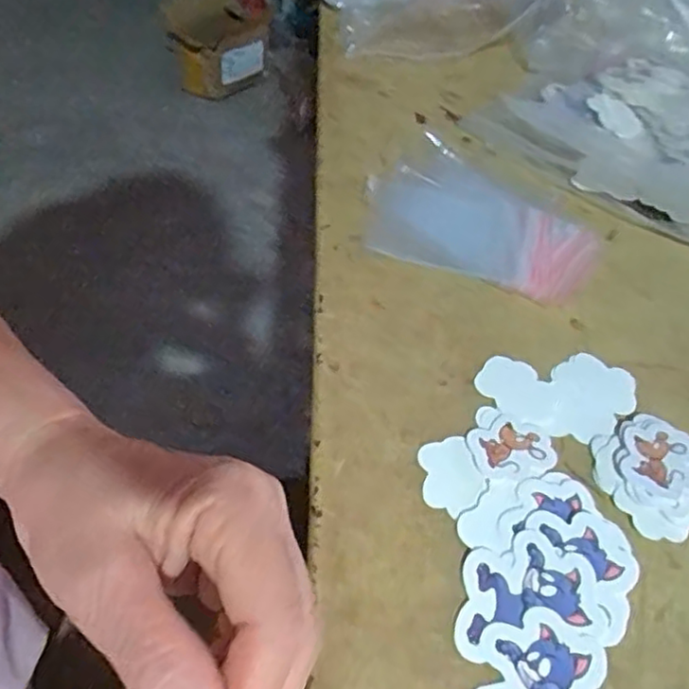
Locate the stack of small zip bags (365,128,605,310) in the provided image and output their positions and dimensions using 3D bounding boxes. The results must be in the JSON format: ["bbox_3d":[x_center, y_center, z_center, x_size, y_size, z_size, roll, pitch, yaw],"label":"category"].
[{"bbox_3d":[0.079,-0.070,0.392,0.134,0.013,0.096,33,55,19],"label":"stack of small zip bags"}]

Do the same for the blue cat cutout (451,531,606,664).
[{"bbox_3d":[0.073,0.102,0.269,0.061,0.005,0.043,-5,52,-10],"label":"blue cat cutout"}]

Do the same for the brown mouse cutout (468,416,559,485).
[{"bbox_3d":[0.080,0.049,0.311,0.039,0.004,0.032,-20,56,-20],"label":"brown mouse cutout"}]

